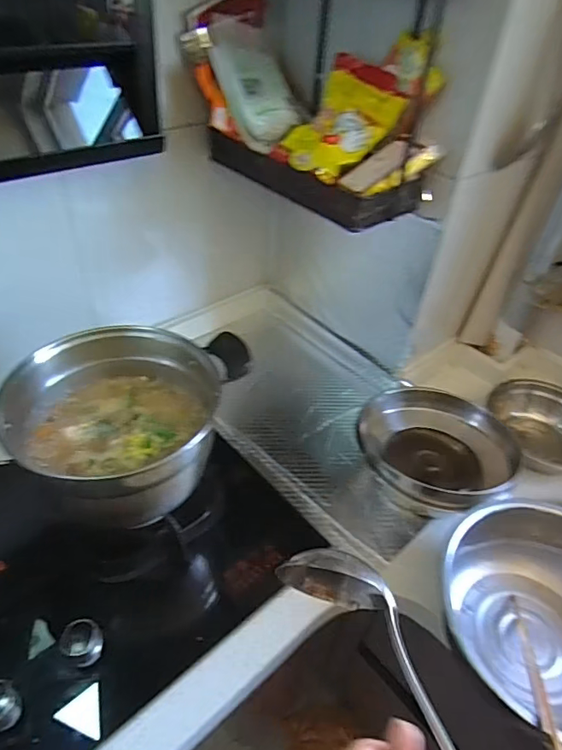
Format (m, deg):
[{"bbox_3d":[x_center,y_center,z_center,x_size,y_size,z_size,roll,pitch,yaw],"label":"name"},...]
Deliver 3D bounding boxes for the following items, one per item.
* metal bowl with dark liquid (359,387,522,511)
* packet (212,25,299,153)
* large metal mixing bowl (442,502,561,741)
[{"bbox_3d":[0.249,0.126,0.814,0.221,0.104,0.231,3,43,-3],"label":"metal bowl with dark liquid"},{"bbox_3d":[-0.038,-0.465,0.786,0.131,0.051,0.199,-28,91,-32],"label":"packet"},{"bbox_3d":[0.341,0.317,0.646,0.288,0.149,0.262,3,43,-3],"label":"large metal mixing bowl"}]

